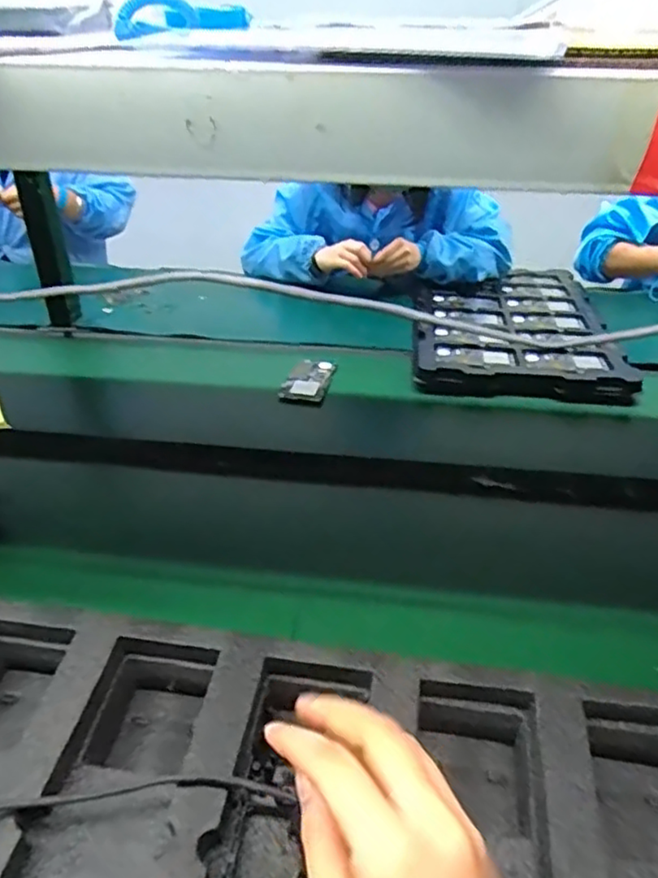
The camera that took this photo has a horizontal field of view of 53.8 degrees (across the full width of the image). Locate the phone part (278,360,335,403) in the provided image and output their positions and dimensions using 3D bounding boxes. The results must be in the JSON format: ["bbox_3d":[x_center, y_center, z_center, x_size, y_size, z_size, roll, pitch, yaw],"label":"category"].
[{"bbox_3d":[-0.030,-0.097,1.007,0.067,0.010,0.124,8,35,10],"label":"phone part"}]

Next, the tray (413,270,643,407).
[{"bbox_3d":[0.321,-0.217,1.159,0.325,0.029,0.515,4,35,5],"label":"tray"}]

